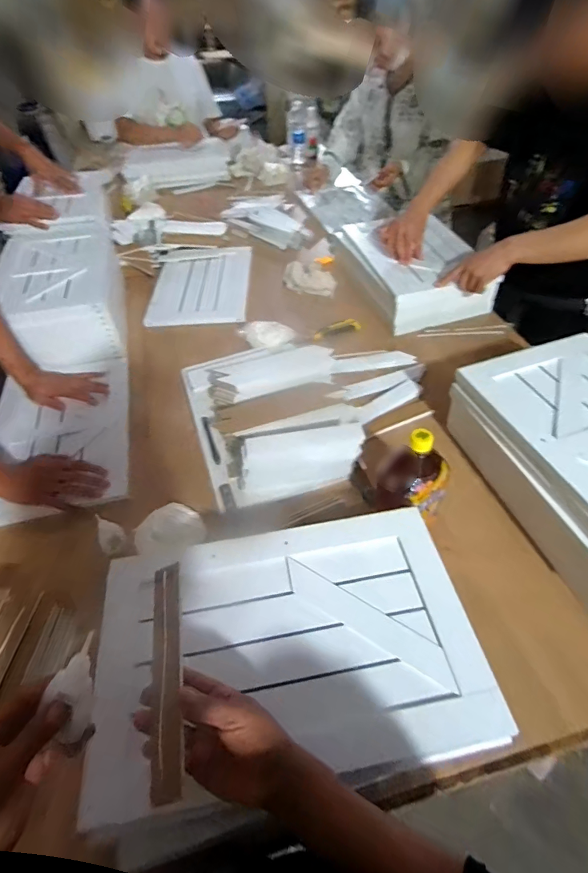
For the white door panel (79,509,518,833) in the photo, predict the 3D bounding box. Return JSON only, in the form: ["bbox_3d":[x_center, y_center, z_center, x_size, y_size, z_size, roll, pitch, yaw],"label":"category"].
[{"bbox_3d":[-0.010,0.232,0.507,0.411,0.030,0.271,-9,48,-5],"label":"white door panel"}]

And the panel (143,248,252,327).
[{"bbox_3d":[-0.277,-0.451,1.311,0.280,0.027,0.362,-2,48,2],"label":"panel"}]

